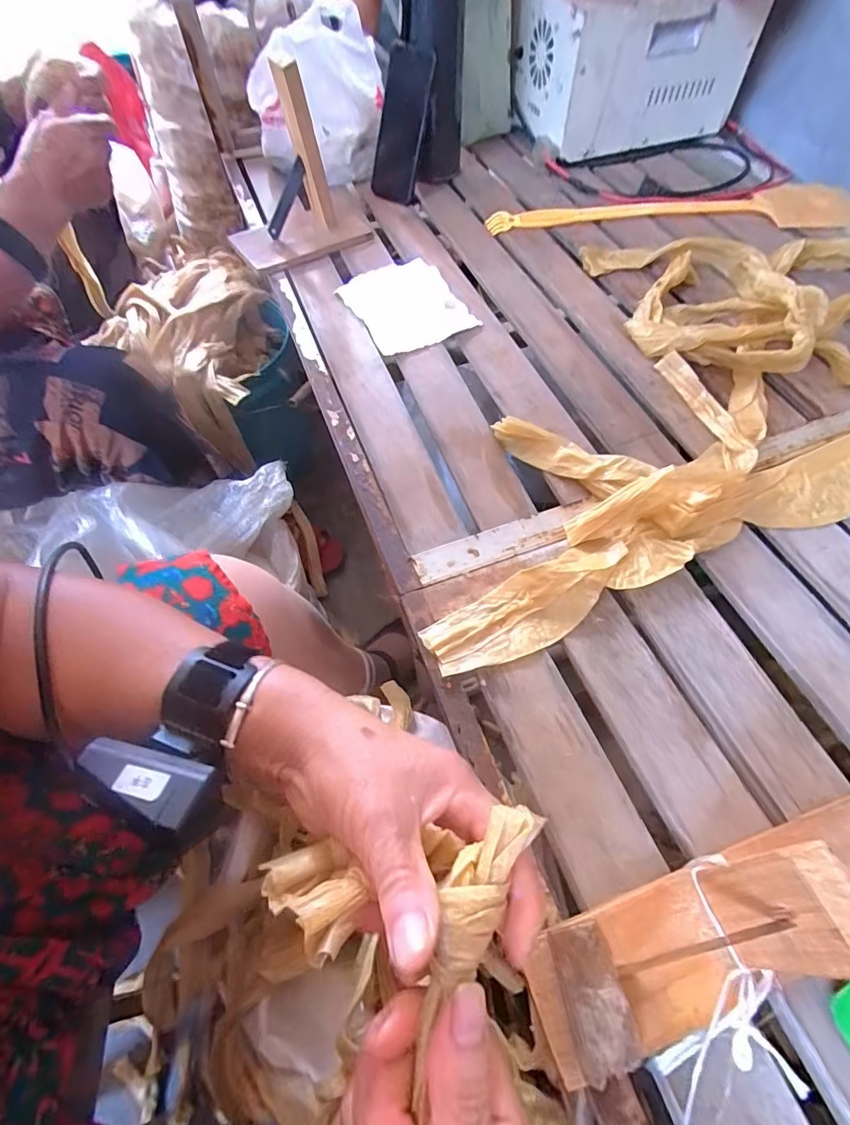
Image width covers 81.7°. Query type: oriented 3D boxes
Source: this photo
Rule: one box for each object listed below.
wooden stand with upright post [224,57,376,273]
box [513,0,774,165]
[{"bbox_3d":[-0.180,-0.509,0.632,0.180,0.179,0.199,-12,61,-6],"label":"wooden stand with upright post"},{"bbox_3d":[0.315,-0.776,0.767,0.318,0.180,0.180,-17,61,-9],"label":"box"}]

